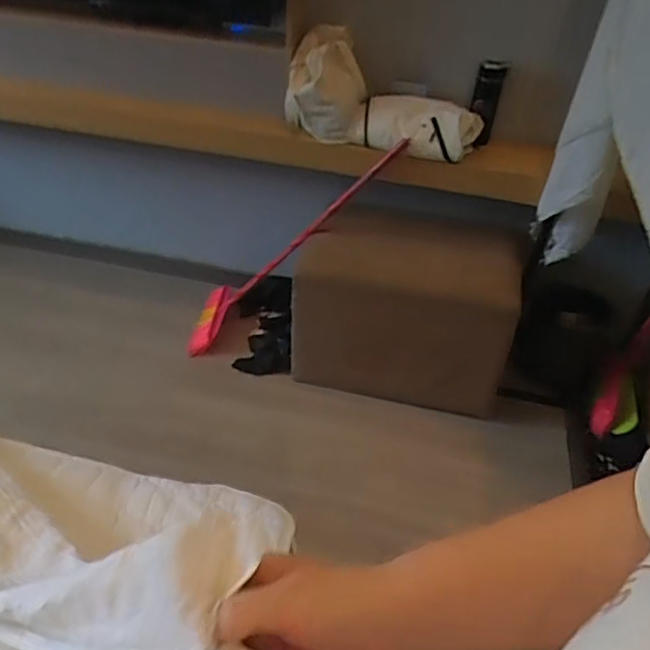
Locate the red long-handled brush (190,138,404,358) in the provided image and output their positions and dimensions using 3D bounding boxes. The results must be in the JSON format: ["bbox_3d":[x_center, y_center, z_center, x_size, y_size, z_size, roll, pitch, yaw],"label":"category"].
[{"bbox_3d":[-0.098,-0.235,1.747,0.094,0.897,0.276,43,32,-16],"label":"red long-handled brush"}]

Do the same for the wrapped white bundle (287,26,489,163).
[{"bbox_3d":[0.160,-0.569,1.538,0.525,0.253,0.275,14,33,-11],"label":"wrapped white bundle"}]

